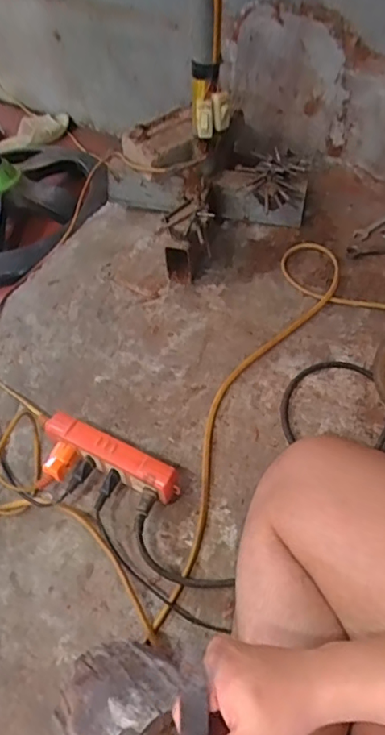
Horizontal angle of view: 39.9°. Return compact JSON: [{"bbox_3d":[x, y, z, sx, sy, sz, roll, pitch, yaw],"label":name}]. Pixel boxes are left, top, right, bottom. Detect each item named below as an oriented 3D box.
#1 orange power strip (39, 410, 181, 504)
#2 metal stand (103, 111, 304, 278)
[{"bbox_3d":[-0.114,0.120,0.715,0.211,0.054,0.039,20,58,20],"label":"orange power strip"},{"bbox_3d":[0.032,-0.316,0.929,0.279,0.174,0.249,-27,55,-13],"label":"metal stand"}]

